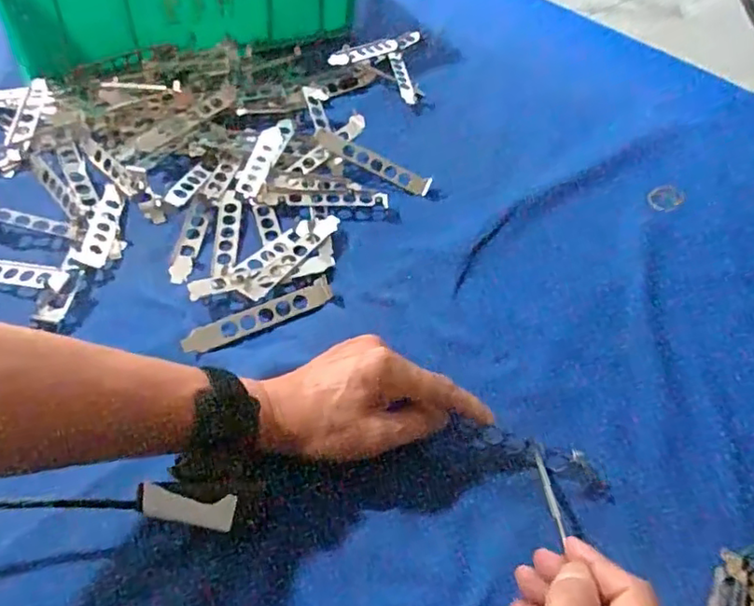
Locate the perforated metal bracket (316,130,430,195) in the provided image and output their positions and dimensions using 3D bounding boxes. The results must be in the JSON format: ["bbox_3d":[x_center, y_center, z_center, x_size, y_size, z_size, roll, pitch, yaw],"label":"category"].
[{"bbox_3d":[-0.005,-0.140,0.609,0.123,0.009,0.023,26,70,1],"label":"perforated metal bracket"}]

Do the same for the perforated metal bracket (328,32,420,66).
[{"bbox_3d":[0.002,-0.316,0.761,0.153,0.008,0.024,-32,80,-33],"label":"perforated metal bracket"}]

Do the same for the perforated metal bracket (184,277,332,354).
[{"bbox_3d":[-0.091,0.011,0.481,0.125,0.004,0.022,-24,80,-25],"label":"perforated metal bracket"}]

